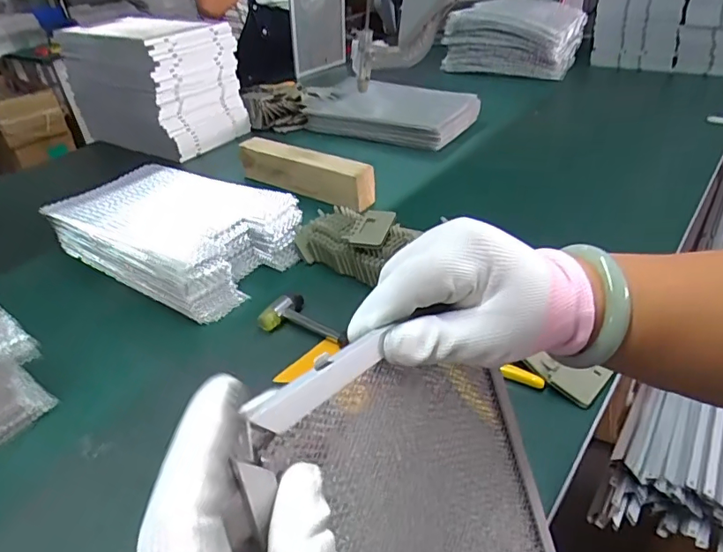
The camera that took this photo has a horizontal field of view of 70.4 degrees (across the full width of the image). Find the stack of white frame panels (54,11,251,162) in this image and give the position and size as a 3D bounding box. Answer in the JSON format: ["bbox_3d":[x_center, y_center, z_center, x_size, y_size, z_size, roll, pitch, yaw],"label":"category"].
[{"bbox_3d":[-0.453,-0.418,1.125,0.349,0.228,0.206,20,41,31],"label":"stack of white frame panels"}]

